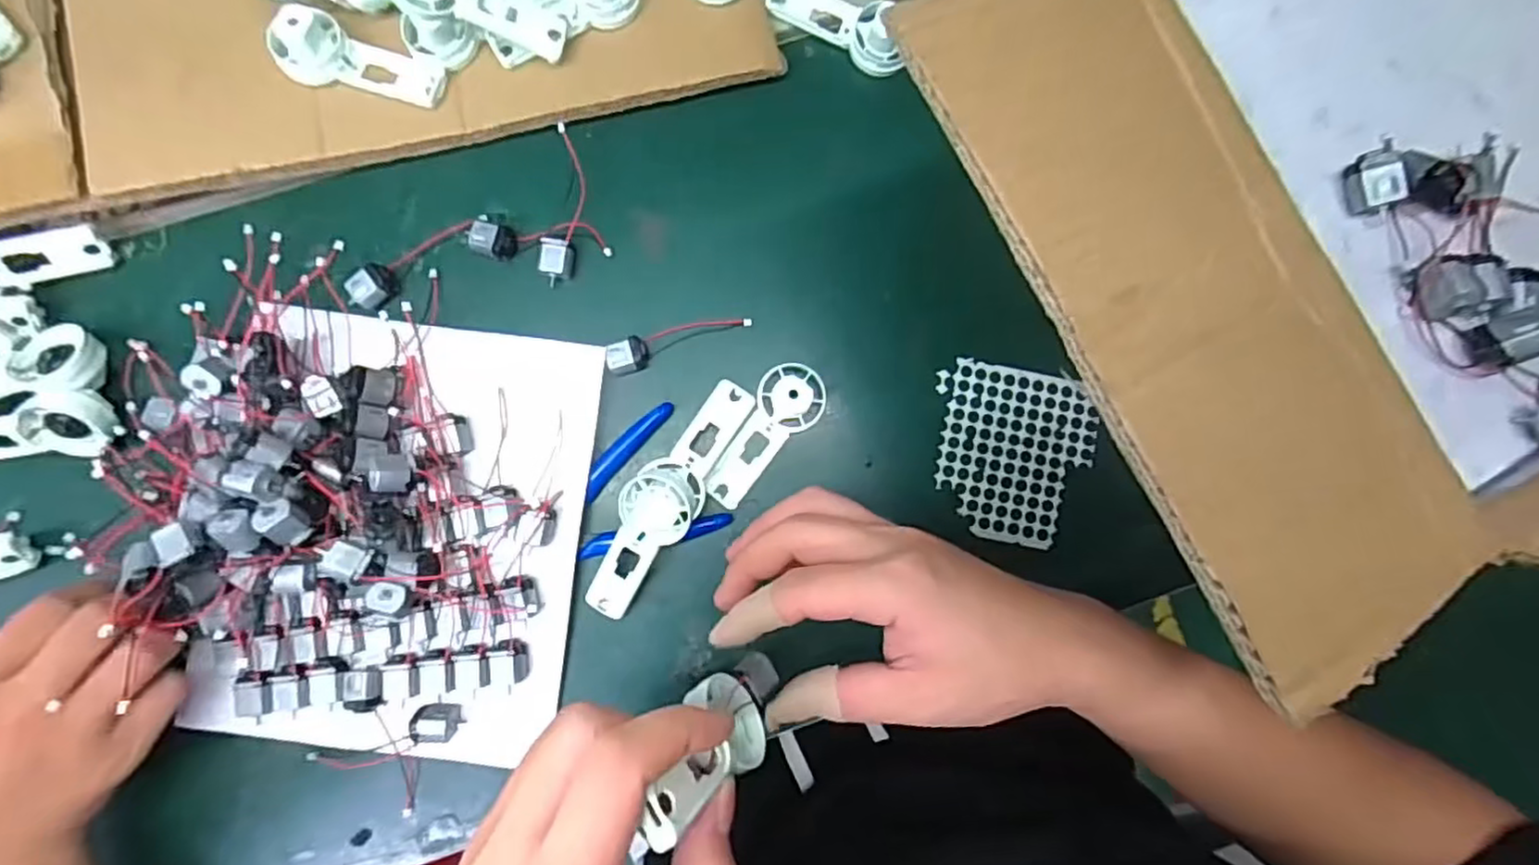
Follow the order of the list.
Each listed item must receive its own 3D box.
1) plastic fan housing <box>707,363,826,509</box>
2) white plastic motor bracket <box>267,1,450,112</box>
[{"bbox_3d":[-0.005,-0.001,0.411,0.039,0.023,0.093,42,85,2],"label":"plastic fan housing"},{"bbox_3d":[-0.234,-0.213,0.396,0.089,0.024,0.037,14,85,-1],"label":"white plastic motor bracket"}]

